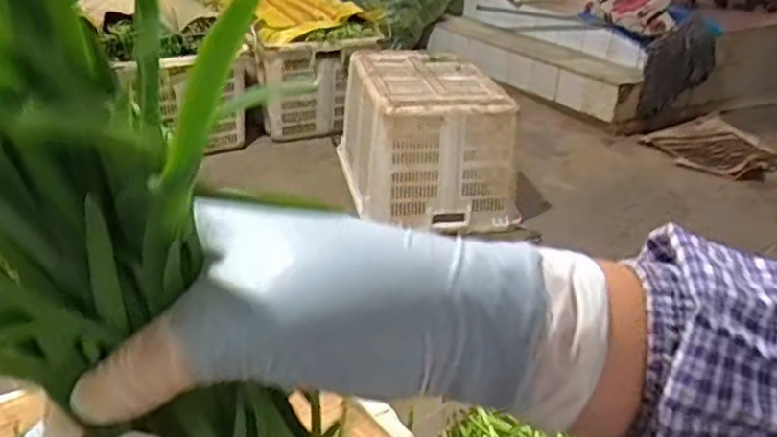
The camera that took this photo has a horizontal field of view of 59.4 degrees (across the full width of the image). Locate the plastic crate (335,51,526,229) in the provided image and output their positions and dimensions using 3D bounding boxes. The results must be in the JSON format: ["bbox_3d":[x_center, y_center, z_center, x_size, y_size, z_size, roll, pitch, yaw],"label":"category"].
[{"bbox_3d":[0.096,-0.250,1.977,0.406,0.340,0.567,-4,29,-12],"label":"plastic crate"}]

